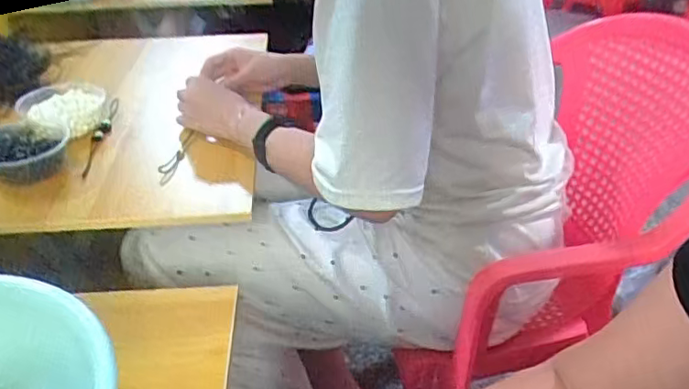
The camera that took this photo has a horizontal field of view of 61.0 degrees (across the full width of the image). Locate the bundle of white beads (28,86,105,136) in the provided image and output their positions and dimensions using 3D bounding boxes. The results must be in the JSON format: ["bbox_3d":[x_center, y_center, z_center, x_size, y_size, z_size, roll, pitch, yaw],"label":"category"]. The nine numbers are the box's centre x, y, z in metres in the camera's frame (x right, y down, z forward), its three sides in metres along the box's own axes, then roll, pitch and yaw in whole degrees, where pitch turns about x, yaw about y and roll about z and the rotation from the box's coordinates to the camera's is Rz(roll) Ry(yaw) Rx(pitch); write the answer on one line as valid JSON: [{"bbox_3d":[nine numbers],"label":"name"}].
[{"bbox_3d":[-0.387,-0.114,0.818,0.084,0.041,0.073,-3,34,-3],"label":"bundle of white beads"}]

